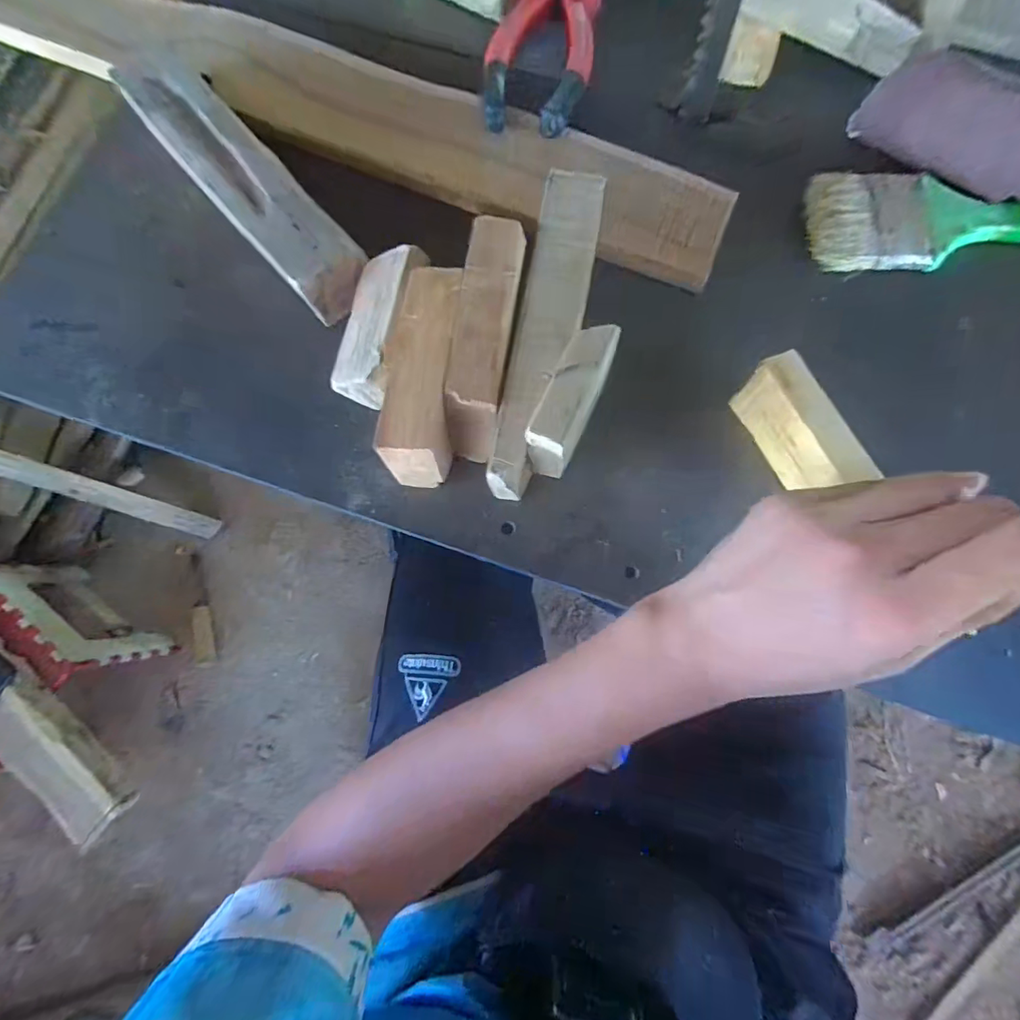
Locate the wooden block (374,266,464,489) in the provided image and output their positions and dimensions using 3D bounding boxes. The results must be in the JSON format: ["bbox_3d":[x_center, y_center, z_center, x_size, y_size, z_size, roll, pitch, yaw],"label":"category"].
[{"bbox_3d":[-0.041,-0.063,0.259,0.031,0.052,0.099,2,77,1],"label":"wooden block"}]

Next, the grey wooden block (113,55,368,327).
[{"bbox_3d":[-0.153,-0.189,0.295,0.042,0.033,0.181,-41,79,-8],"label":"grey wooden block"}]

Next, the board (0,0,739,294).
[{"bbox_3d":[-0.106,-0.256,0.326,0.499,0.018,0.076,22,78,6],"label":"board"}]

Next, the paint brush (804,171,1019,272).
[{"bbox_3d":[0.279,-0.169,0.305,0.194,0.013,0.063,4,77,2],"label":"paint brush"}]

